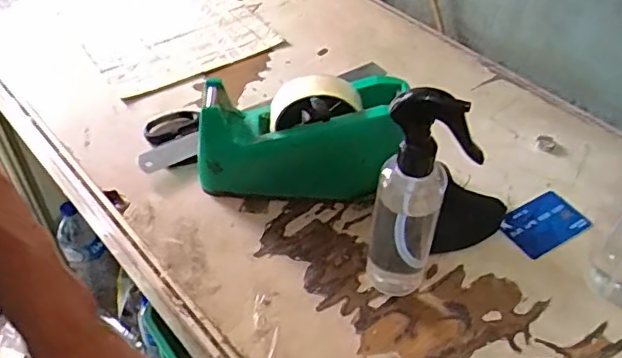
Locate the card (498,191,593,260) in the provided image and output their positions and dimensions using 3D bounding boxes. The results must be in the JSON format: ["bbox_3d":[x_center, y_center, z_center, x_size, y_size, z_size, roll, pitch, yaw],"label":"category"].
[{"bbox_3d":[0.223,0.043,0.541,0.081,0.007,0.052,-25,55,-21],"label":"card"}]

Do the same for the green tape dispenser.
[{"bbox_3d":[-0.013,-0.044,0.532,0.186,0.114,0.075,6,45,3],"label":"green tape dispenser"}]

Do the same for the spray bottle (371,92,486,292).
[{"bbox_3d":[0.081,0.011,0.428,0.060,0.198,0.057,14,46,10],"label":"spray bottle"}]

